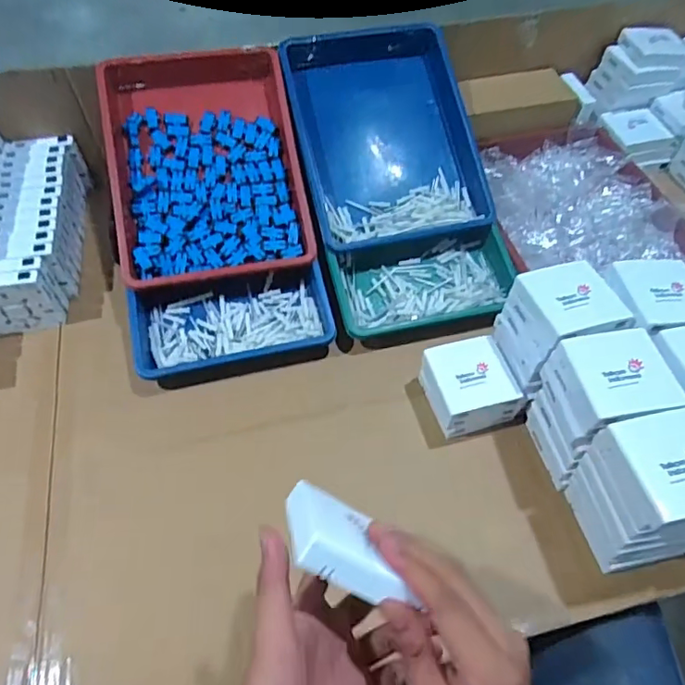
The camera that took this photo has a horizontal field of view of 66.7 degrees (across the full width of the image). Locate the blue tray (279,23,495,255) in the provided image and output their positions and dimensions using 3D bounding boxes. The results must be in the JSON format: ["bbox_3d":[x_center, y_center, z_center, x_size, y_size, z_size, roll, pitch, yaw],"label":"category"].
[{"bbox_3d":[0.056,-0.292,0.718,0.240,0.058,0.331,-13,77,-11],"label":"blue tray"}]

